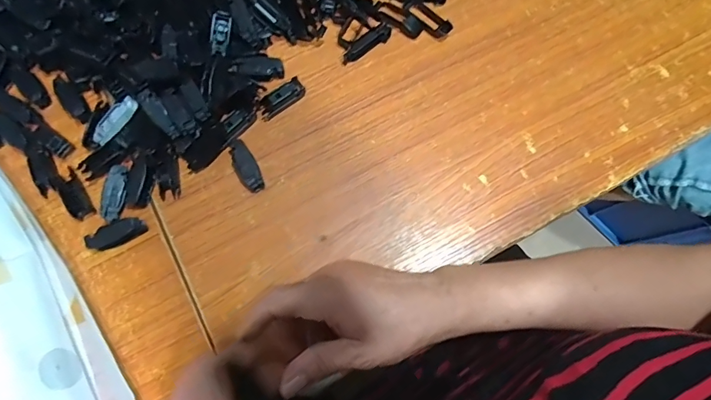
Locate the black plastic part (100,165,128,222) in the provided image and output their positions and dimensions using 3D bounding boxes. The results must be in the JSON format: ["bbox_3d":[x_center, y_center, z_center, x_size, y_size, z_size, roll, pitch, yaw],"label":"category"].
[{"bbox_3d":[-0.217,-0.007,0.371,0.022,0.010,0.049,-1,76,0],"label":"black plastic part"}]

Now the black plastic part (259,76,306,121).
[{"bbox_3d":[-0.072,-0.098,0.400,0.049,0.014,0.018,-35,78,-8],"label":"black plastic part"}]

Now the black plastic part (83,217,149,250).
[{"bbox_3d":[-0.211,0.030,0.364,0.047,0.017,0.019,-24,77,-6],"label":"black plastic part"}]

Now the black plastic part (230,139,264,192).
[{"bbox_3d":[-0.101,-0.030,0.377,0.020,0.018,0.047,-26,77,-6],"label":"black plastic part"}]

